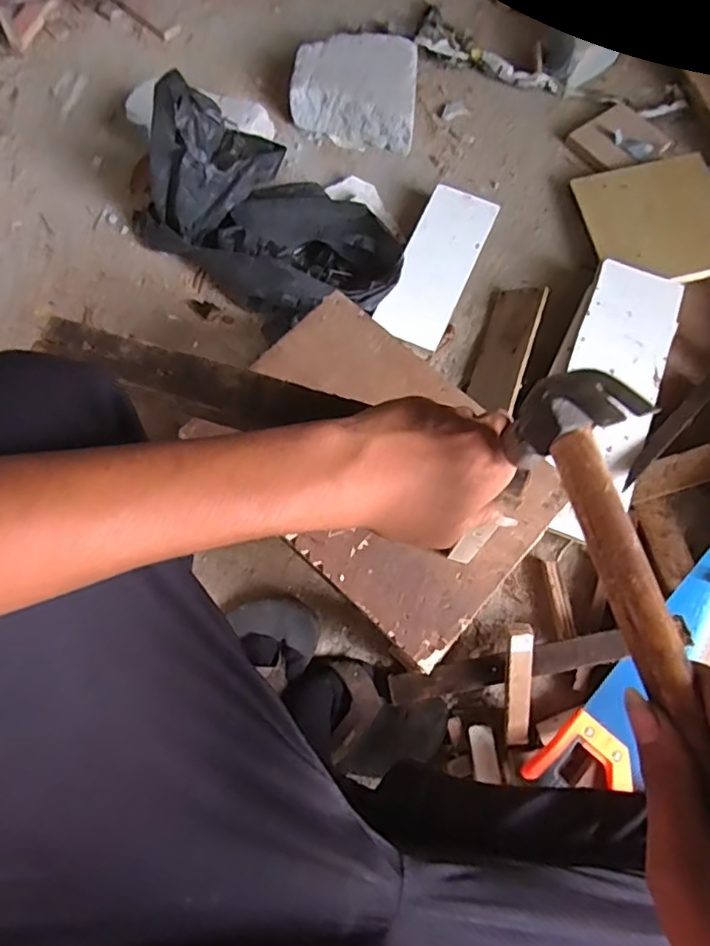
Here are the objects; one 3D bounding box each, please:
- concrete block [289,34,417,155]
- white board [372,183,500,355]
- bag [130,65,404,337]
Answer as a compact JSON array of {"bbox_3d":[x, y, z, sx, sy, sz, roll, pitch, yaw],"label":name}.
[{"bbox_3d":[0.003,-0.635,0.963,0.206,0.069,0.181,10,70,3],"label":"concrete block"},{"bbox_3d":[0.117,-0.300,0.844,0.100,0.011,0.248,23,79,8],"label":"white board"},{"bbox_3d":[-0.117,-0.358,0.791,0.376,0.186,0.198,35,74,11],"label":"bag"}]

